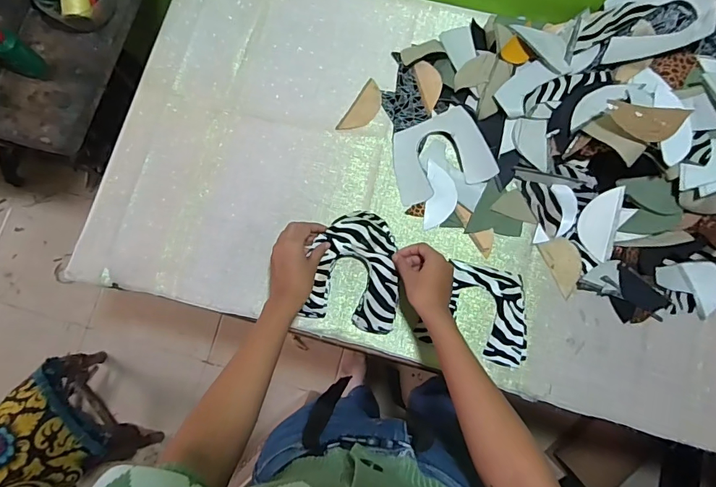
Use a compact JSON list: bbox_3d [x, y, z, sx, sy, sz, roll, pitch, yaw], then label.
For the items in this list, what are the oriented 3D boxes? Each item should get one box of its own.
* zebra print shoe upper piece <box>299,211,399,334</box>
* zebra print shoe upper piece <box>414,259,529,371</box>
[{"bbox_3d":[-0.008,0.041,0.649,0.130,0.023,0.173,0,79,1],"label":"zebra print shoe upper piece"},{"bbox_3d":[0.183,0.101,0.665,0.160,0.007,0.137,16,79,6],"label":"zebra print shoe upper piece"}]

